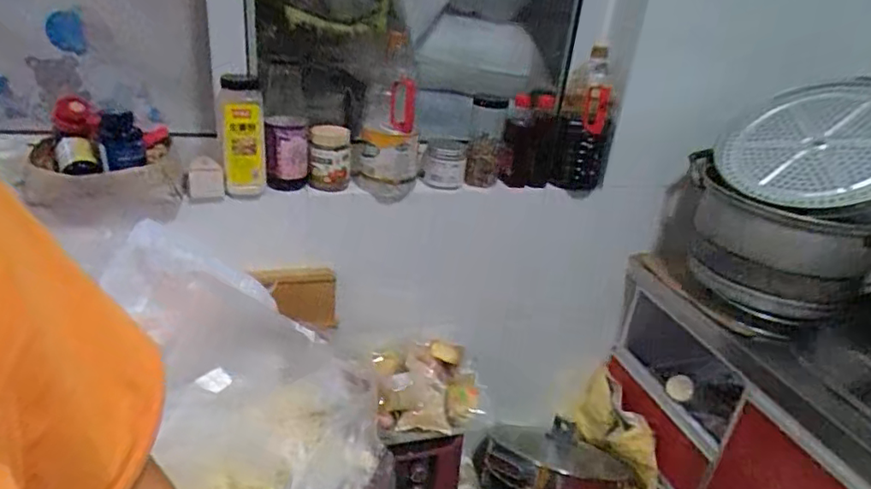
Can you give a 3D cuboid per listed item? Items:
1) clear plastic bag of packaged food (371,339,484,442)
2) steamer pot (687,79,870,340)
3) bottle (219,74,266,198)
[{"bbox_3d":[-0.014,0.280,1.129,0.214,0.102,0.178,1,27,-10],"label":"clear plastic bag of packaged food"},{"bbox_3d":[0.695,-0.069,1.052,0.320,0.443,0.341,-10,31,-30],"label":"steamer pot"},{"bbox_3d":[-0.324,-0.180,0.945,0.065,0.185,0.074,-6,29,-23],"label":"bottle"}]

